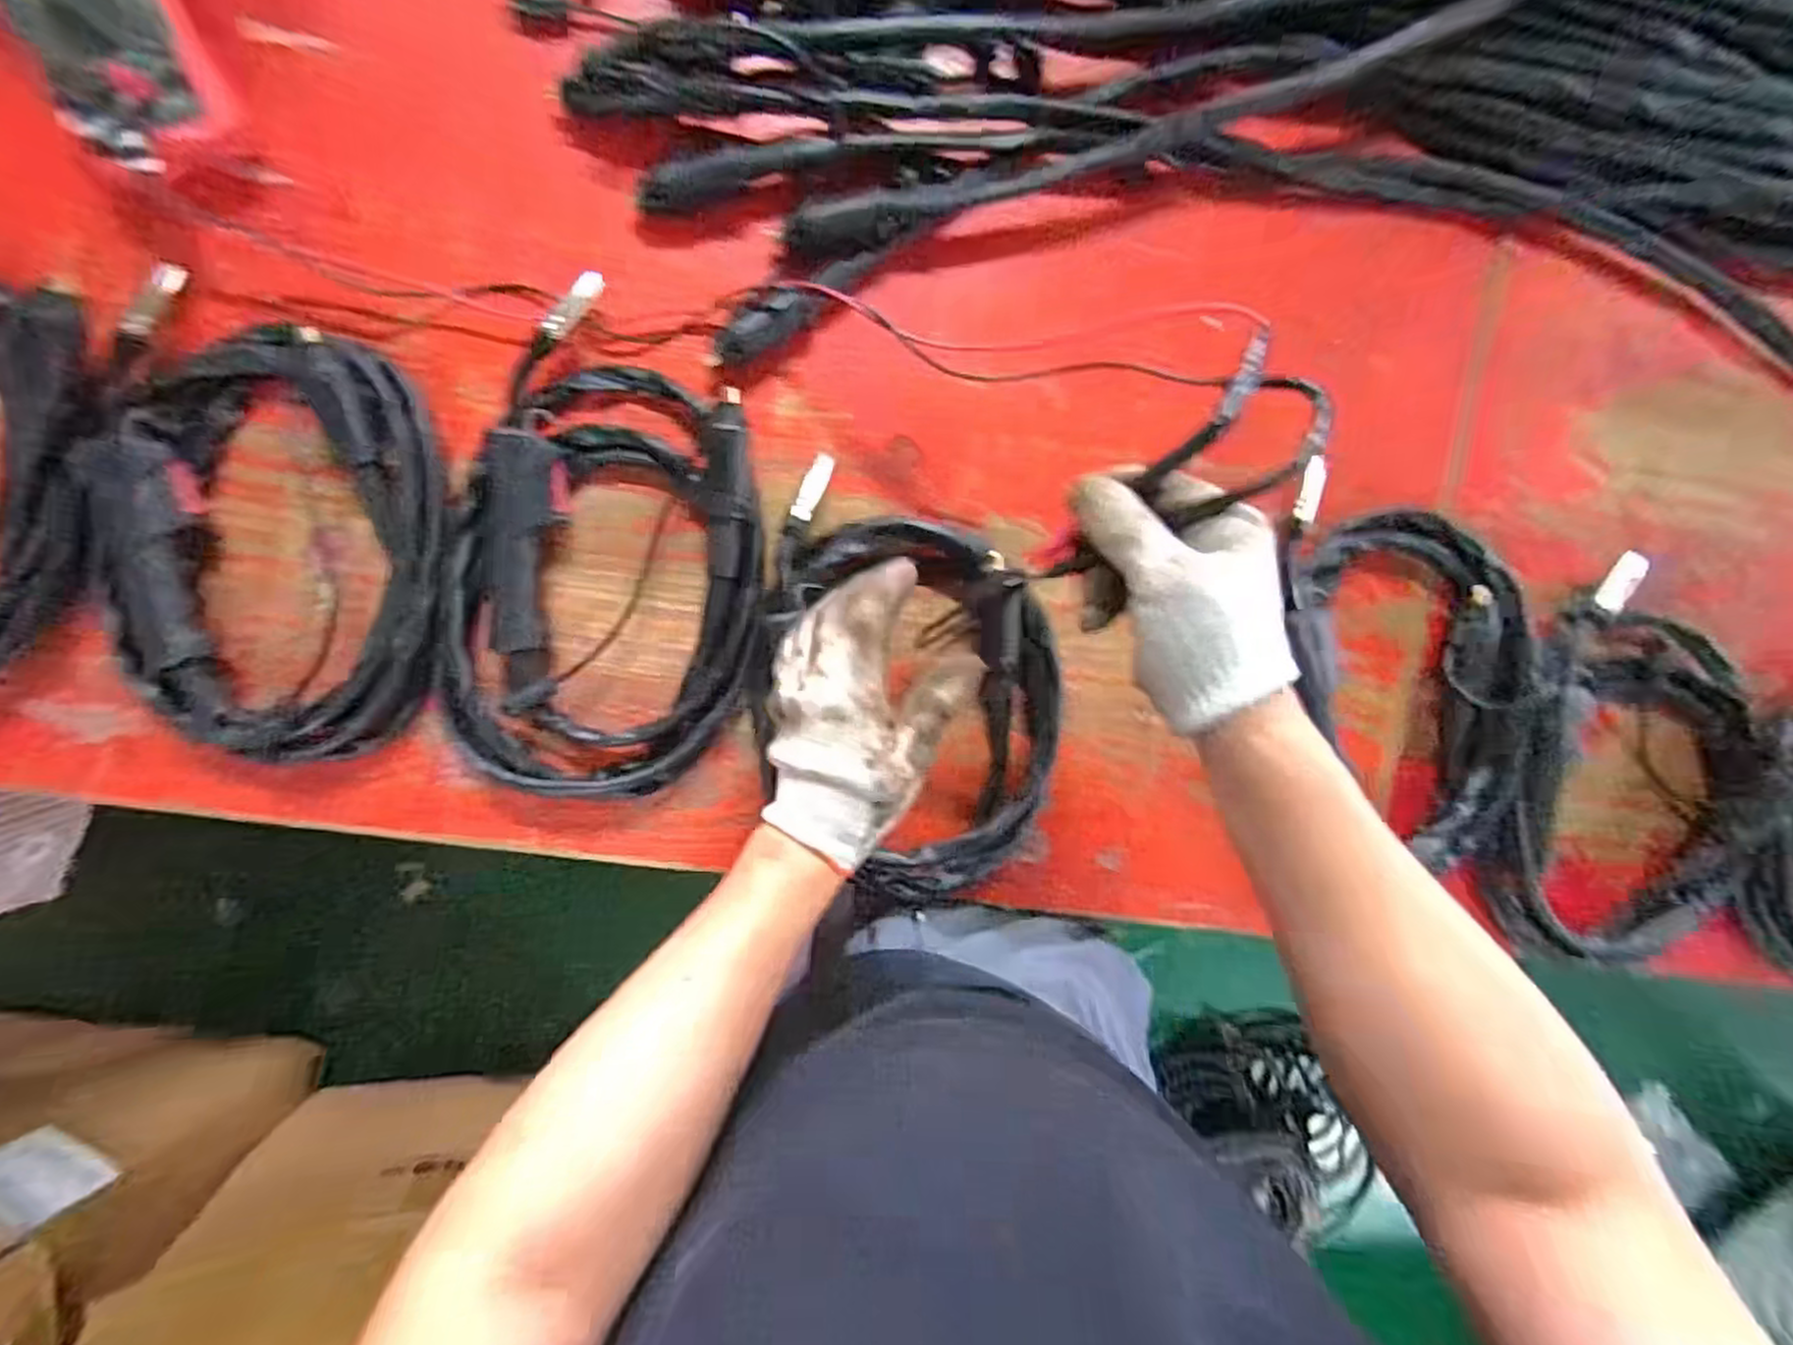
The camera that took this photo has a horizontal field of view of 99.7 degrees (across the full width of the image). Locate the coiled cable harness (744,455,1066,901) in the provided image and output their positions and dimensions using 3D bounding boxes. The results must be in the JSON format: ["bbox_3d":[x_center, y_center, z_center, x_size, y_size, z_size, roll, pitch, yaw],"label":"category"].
[{"bbox_3d":[0.006,0.023,0.577,0.248,0.059,0.280,19,94,-9],"label":"coiled cable harness"}]

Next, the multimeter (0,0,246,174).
[{"bbox_3d":[-0.504,-0.414,0.474,0.099,0.065,0.203,-29,97,-3],"label":"multimeter"}]

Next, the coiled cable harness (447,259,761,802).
[{"bbox_3d":[-0.206,-0.082,0.557,0.221,0.044,0.355,17,93,-7],"label":"coiled cable harness"}]

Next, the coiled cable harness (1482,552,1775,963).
[{"bbox_3d":[0.636,0.084,0.649,0.249,0.034,0.328,9,94,-6],"label":"coiled cable harness"}]

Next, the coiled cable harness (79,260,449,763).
[{"bbox_3d":[-0.431,-0.091,0.524,0.225,0.046,0.296,11,93,-6],"label":"coiled cable harness"}]

